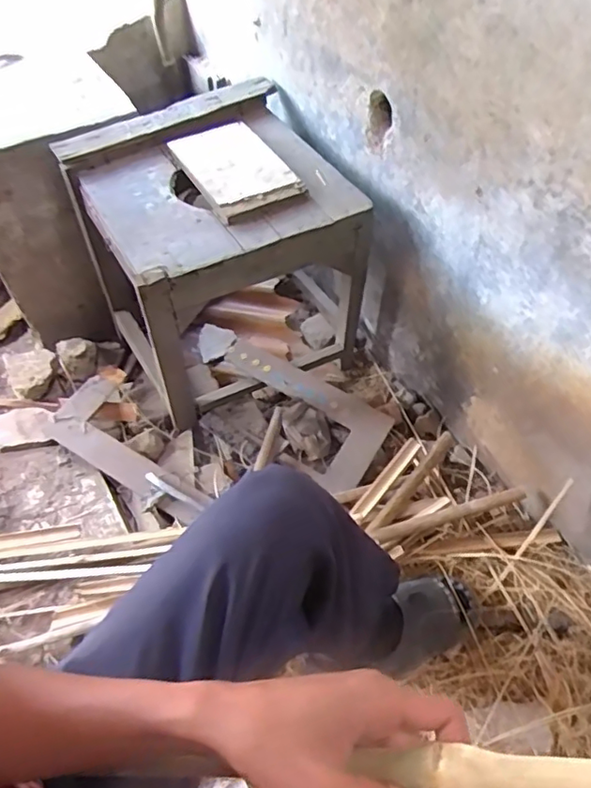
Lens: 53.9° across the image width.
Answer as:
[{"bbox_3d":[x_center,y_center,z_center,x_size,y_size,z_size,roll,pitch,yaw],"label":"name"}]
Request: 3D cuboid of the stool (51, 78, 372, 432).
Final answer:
[{"bbox_3d":[-0.148,-0.269,1.182,0.451,0.440,0.453,-25,55,-15],"label":"stool"}]

